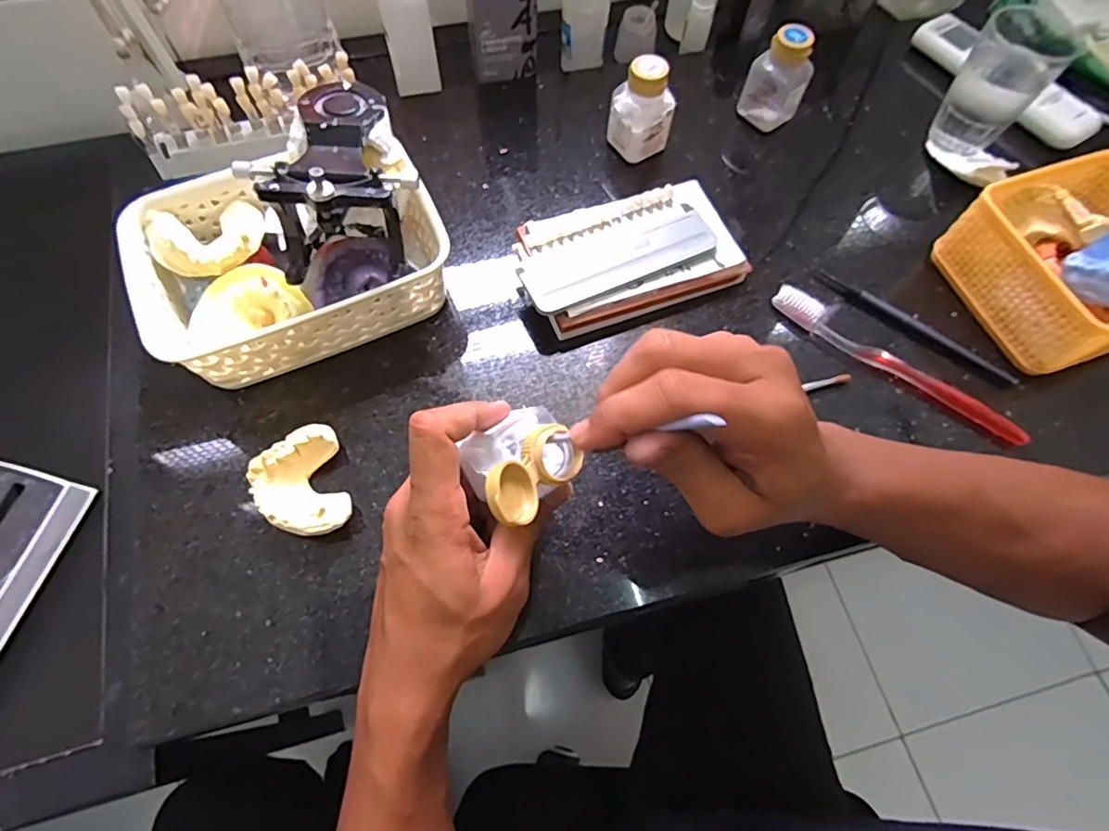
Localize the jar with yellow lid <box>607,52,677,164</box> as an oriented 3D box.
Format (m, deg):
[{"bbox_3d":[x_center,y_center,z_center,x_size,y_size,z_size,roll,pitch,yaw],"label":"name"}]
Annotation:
[{"bbox_3d":[0.071,-0.250,0.463,0.035,0.076,0.043,-38,73,-16],"label":"jar with yellow lid"}]

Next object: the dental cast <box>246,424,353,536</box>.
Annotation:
[{"bbox_3d":[-0.158,0.044,0.356,0.052,0.029,0.069,-18,69,-9],"label":"dental cast"}]

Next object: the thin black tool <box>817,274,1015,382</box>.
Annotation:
[{"bbox_3d":[0.271,-0.069,0.428,0.155,0.009,0.012,34,70,12],"label":"thin black tool"}]

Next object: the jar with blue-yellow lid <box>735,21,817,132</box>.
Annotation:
[{"bbox_3d":[0.191,-0.286,0.483,0.034,0.074,0.040,-31,71,-14],"label":"jar with blue-yellow lid"}]

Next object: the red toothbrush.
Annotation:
[{"bbox_3d":[0.244,-0.037,0.409,0.190,0.015,0.019,39,71,14],"label":"red toothbrush"}]

